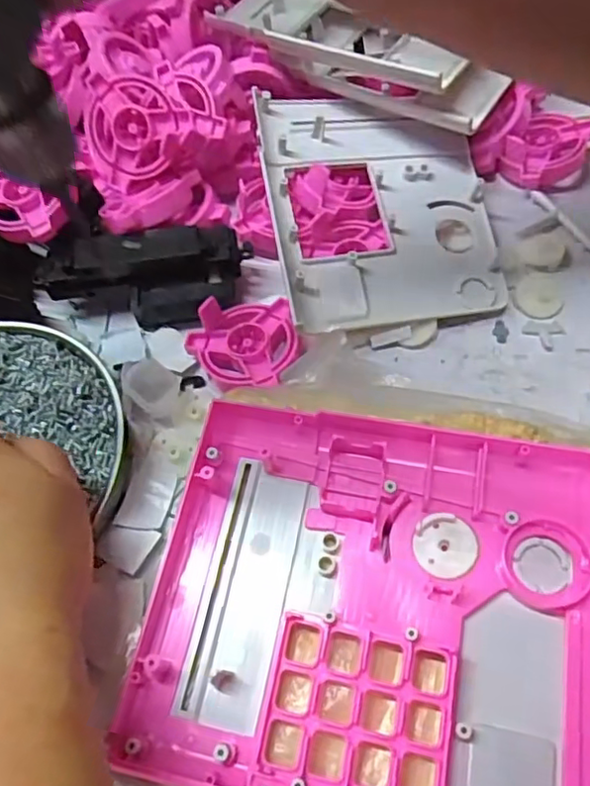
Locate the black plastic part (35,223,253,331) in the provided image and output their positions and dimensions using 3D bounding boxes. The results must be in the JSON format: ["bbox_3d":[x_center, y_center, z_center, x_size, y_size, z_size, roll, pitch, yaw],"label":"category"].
[{"bbox_3d":[-0.069,-0.058,0.314,0.094,0.033,0.043,-16,64,-10],"label":"black plastic part"}]

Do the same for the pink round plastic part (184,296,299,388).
[{"bbox_3d":[-0.024,-0.022,0.301,0.052,0.025,0.047,-15,62,-3],"label":"pink round plastic part"}]

